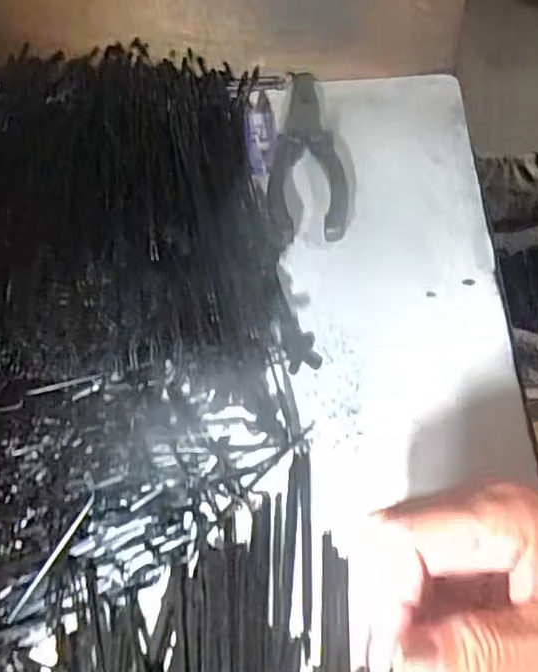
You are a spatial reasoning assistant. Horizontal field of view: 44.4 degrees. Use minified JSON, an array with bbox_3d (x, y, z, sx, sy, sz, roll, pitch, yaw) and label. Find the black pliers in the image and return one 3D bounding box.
[{"bbox_3d":[0.026,-0.131,0.457,0.051,0.012,0.180,-3,54,4],"label":"black pliers"}]

